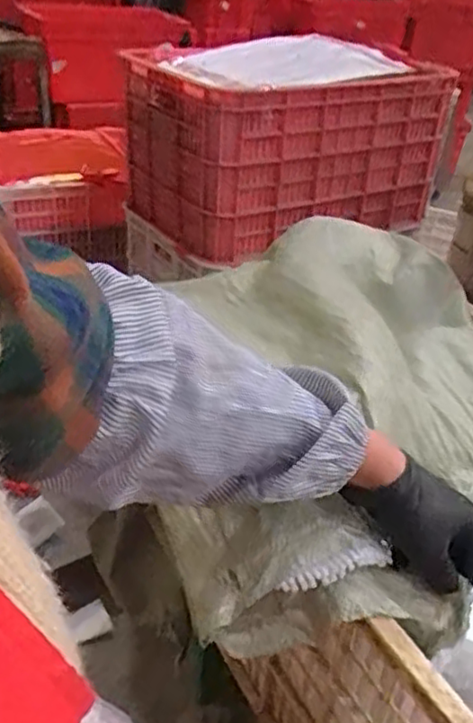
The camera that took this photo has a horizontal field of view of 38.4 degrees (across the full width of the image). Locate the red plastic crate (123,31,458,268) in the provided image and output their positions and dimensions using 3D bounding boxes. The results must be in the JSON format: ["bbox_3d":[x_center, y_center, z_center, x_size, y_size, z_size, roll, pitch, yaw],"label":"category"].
[{"bbox_3d":[0.094,-0.468,1.433,0.560,0.321,0.417,-17,40,-30],"label":"red plastic crate"}]

